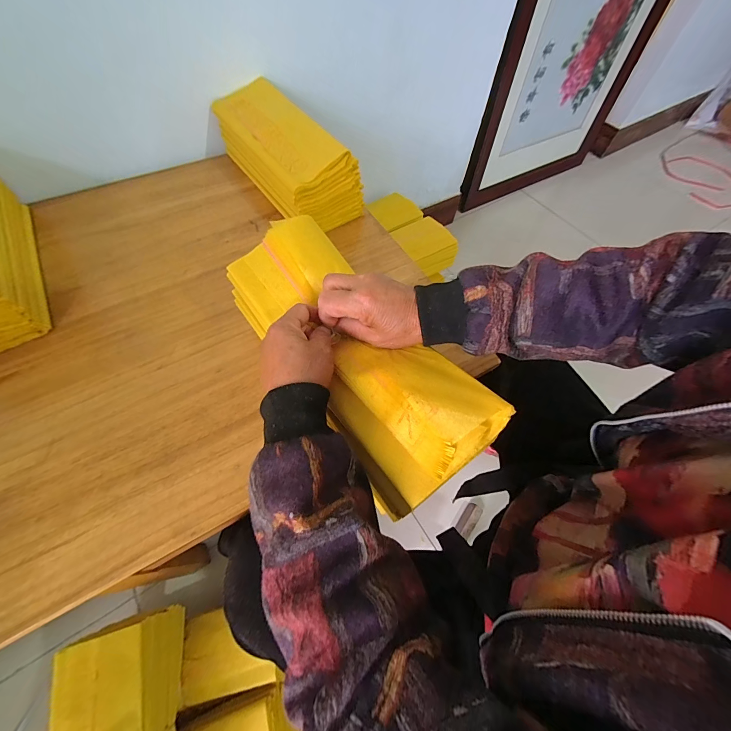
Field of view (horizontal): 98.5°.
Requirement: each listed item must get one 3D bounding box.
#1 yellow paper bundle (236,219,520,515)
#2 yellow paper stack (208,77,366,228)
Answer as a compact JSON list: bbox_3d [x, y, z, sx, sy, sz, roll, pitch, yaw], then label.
[{"bbox_3d":[-0.019,-0.024,0.312,0.122,0.065,0.306,-35,67,-19],"label":"yellow paper bundle"},{"bbox_3d":[-0.143,-0.382,0.571,0.134,0.109,0.313,-31,67,-17],"label":"yellow paper stack"}]

